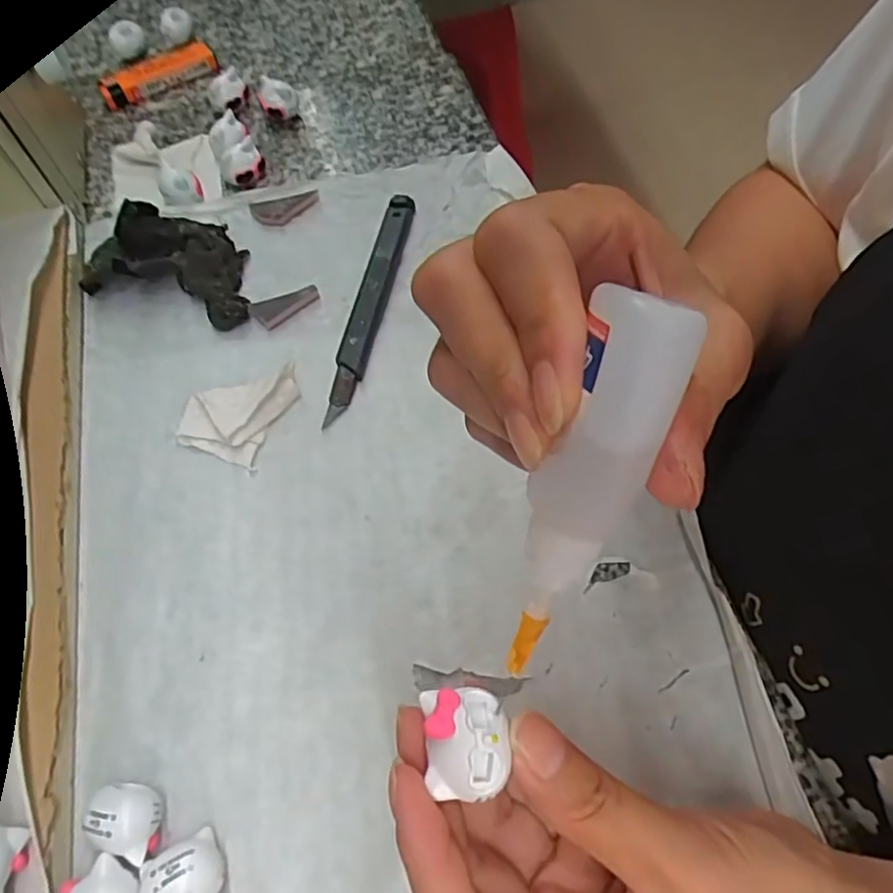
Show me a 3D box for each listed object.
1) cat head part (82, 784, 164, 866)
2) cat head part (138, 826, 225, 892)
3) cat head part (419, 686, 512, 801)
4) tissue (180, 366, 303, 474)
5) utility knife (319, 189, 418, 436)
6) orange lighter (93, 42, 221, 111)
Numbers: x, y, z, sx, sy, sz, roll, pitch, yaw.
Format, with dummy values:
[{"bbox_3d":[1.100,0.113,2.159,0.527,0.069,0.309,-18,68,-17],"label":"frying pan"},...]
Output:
[{"bbox_3d":[-0.108,0.125,0.223,0.023,0.019,0.019,17,63,12],"label":"cat head part"},{"bbox_3d":[-0.085,0.139,0.215,0.023,0.020,0.020,-26,63,-12],"label":"cat head part"},{"bbox_3d":[0.005,0.070,0.159,0.019,0.006,0.023,-6,60,-1],"label":"cat head part"},{"bbox_3d":[-0.097,-0.019,0.309,0.044,0.013,0.050,20,63,13],"label":"tissue"},{"bbox_3d":[-0.037,-0.075,0.338,0.015,0.011,0.143,10,61,8],"label":"utility knife"},{"bbox_3d":[-0.190,-0.246,0.436,0.077,0.015,0.017,-27,63,-12],"label":"orange lighter"}]

